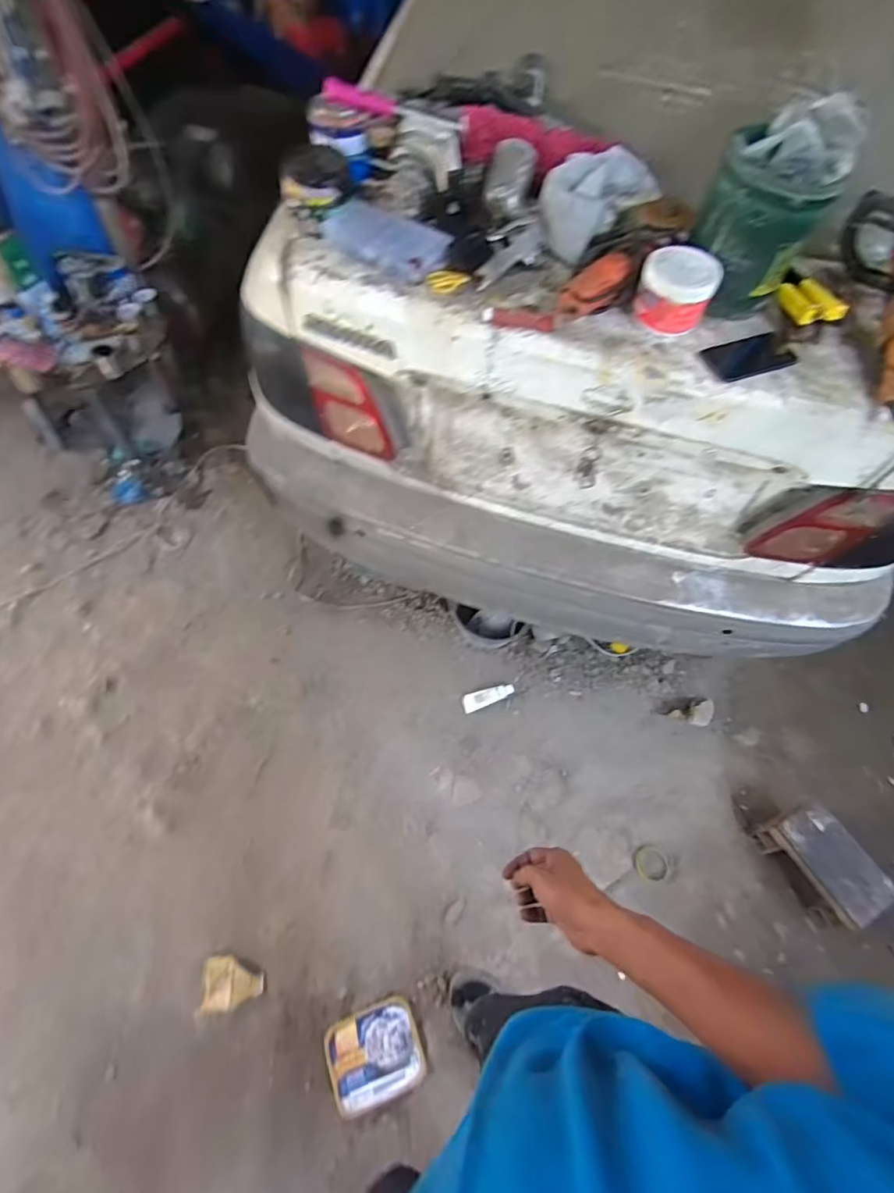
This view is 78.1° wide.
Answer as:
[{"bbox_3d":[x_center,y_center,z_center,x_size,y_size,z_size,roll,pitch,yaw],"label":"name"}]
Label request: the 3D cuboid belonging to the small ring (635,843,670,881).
[{"bbox_3d":[0.535,0.691,1.437,0.090,0.025,0.088,0,59,0],"label":"small ring"}]

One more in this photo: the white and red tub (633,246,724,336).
[{"bbox_3d":[0.359,-0.475,0.872,0.114,0.100,0.098,22,57,13],"label":"white and red tub"}]

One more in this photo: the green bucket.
[{"bbox_3d":[0.482,-0.581,0.845,0.156,0.250,0.159,0,59,0],"label":"green bucket"}]

